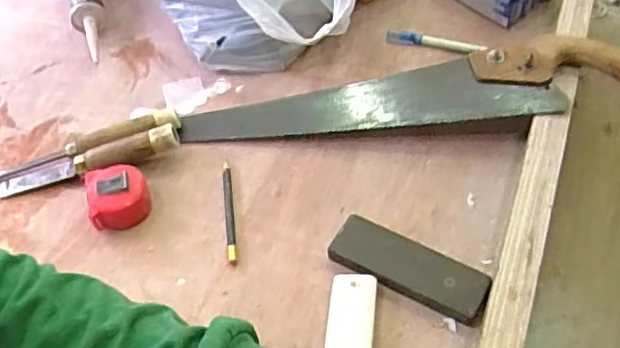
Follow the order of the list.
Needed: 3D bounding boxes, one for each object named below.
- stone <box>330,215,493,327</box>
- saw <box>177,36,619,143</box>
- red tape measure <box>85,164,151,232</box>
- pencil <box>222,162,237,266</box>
[{"bbox_3d":[0.094,0.089,0.598,0.152,0.018,0.054,24,58,22],"label":"stone"},{"bbox_3d":[0.104,-0.092,0.709,0.516,0.067,0.095,-3,52,4],"label":"saw"},{"bbox_3d":[-0.204,0.023,0.665,0.062,0.043,0.062,-17,53,-8],"label":"red tape measure"},{"bbox_3d":[-0.086,0.041,0.658,0.010,0.005,0.126,-9,52,-2],"label":"pencil"}]

